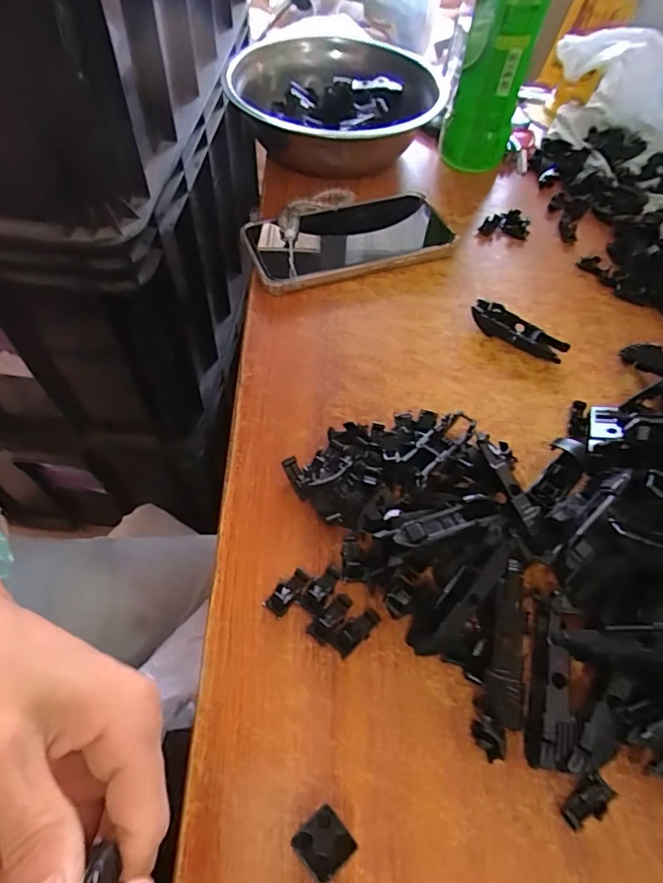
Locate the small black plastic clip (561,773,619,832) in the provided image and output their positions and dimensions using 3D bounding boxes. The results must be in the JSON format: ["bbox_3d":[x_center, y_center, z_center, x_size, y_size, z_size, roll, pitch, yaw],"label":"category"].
[{"bbox_3d":[0.110,0.156,0.223,0.025,0.007,0.012,-30,62,-21],"label":"small black plastic clip"}]

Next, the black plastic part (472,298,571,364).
[{"bbox_3d":[0.135,-0.080,0.375,0.070,0.016,0.020,31,60,17],"label":"black plastic part"}]

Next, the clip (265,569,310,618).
[{"bbox_3d":[-0.022,0.078,0.267,0.011,0.007,0.025,34,60,19],"label":"clip"}]

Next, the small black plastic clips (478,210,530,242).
[{"bbox_3d":[0.155,-0.193,0.458,0.041,0.012,0.025,17,56,9],"label":"small black plastic clips"}]

